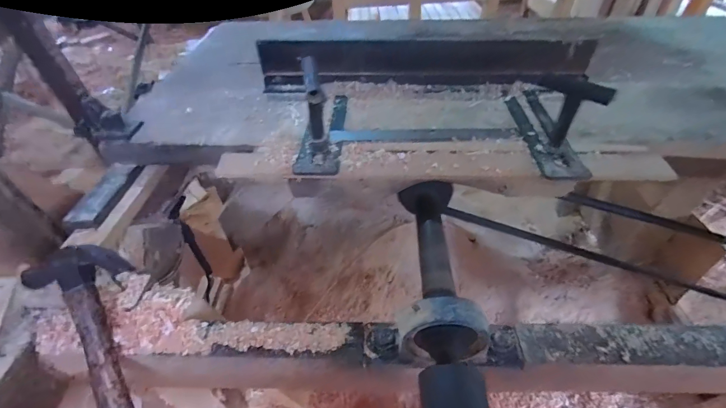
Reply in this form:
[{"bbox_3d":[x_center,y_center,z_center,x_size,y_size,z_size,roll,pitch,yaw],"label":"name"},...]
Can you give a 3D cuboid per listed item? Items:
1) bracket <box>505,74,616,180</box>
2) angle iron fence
[{"bbox_3d":[0.281,-0.154,0.516,0.070,0.104,0.245,1,44,5],"label":"bracket"},{"bbox_3d":[0.110,-0.271,0.659,0.587,0.087,0.106,1,44,4],"label":"angle iron fence"}]

